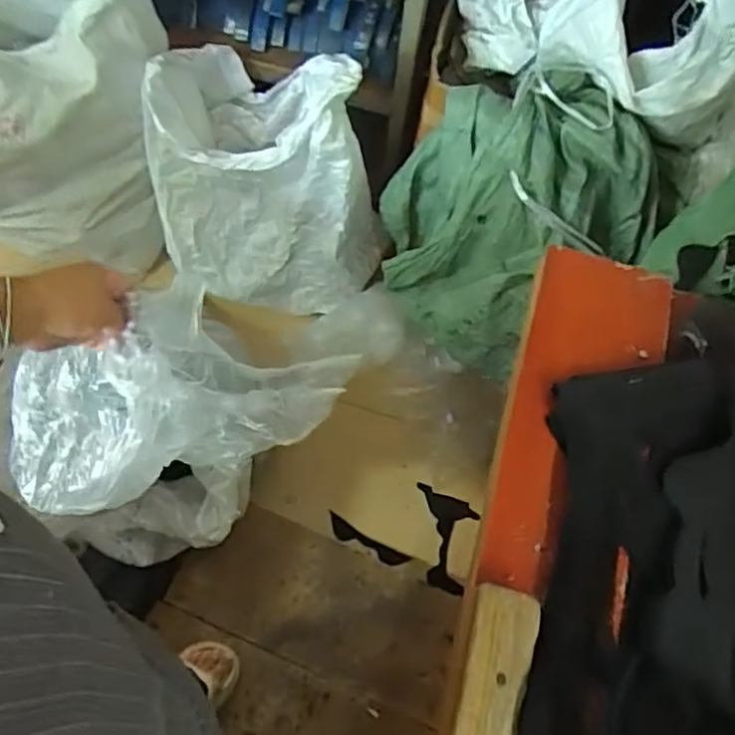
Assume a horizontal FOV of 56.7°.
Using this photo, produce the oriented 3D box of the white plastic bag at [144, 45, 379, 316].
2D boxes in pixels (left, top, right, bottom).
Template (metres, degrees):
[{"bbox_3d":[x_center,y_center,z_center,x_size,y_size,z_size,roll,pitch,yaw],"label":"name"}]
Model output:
[{"bbox_3d":[-0.210,-0.375,1.399,0.438,0.628,0.287,23,67,9],"label":"white plastic bag"}]

